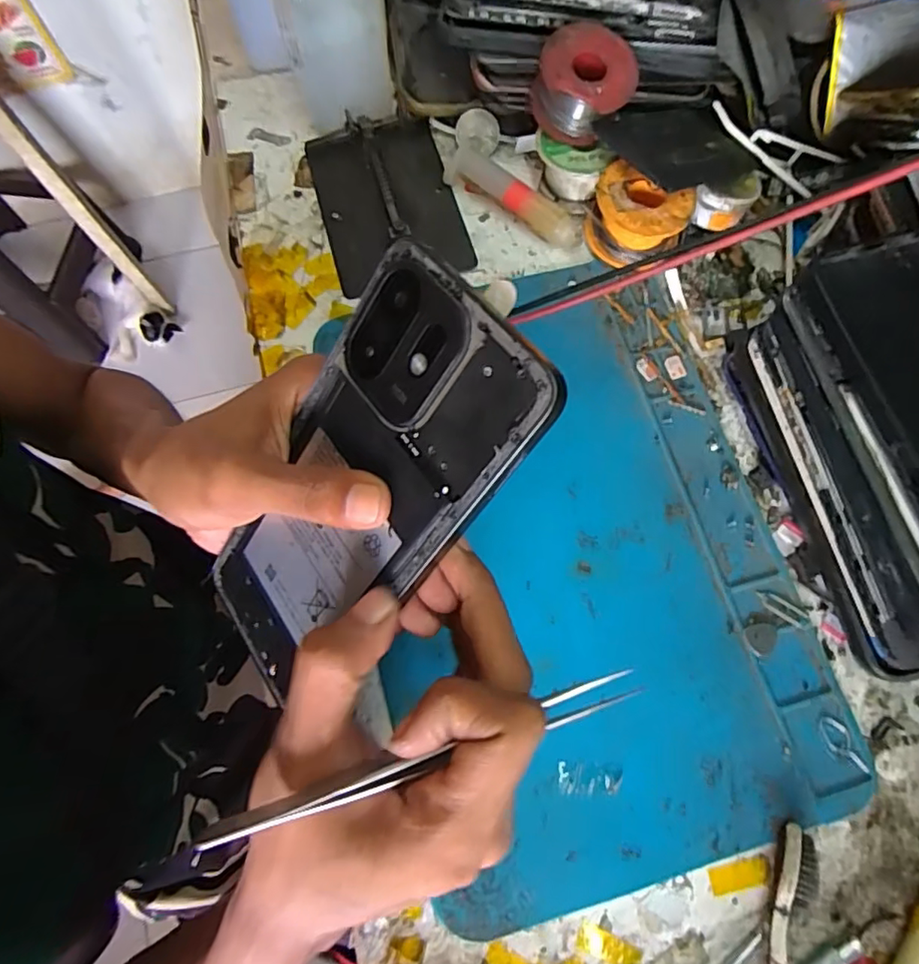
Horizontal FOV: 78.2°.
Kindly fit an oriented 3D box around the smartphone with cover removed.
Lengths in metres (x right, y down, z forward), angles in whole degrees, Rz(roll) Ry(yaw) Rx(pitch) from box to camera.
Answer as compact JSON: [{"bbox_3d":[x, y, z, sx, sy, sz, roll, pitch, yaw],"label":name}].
[{"bbox_3d":[-0.038,0.009,0.187,0.073,0.004,0.159,49,119,22],"label":"smartphone with cover removed"}]

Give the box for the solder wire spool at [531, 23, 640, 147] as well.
[{"bbox_3d":[0.069,-0.222,0.317,0.051,0.026,0.051,0,87,0],"label":"solder wire spool"}]

